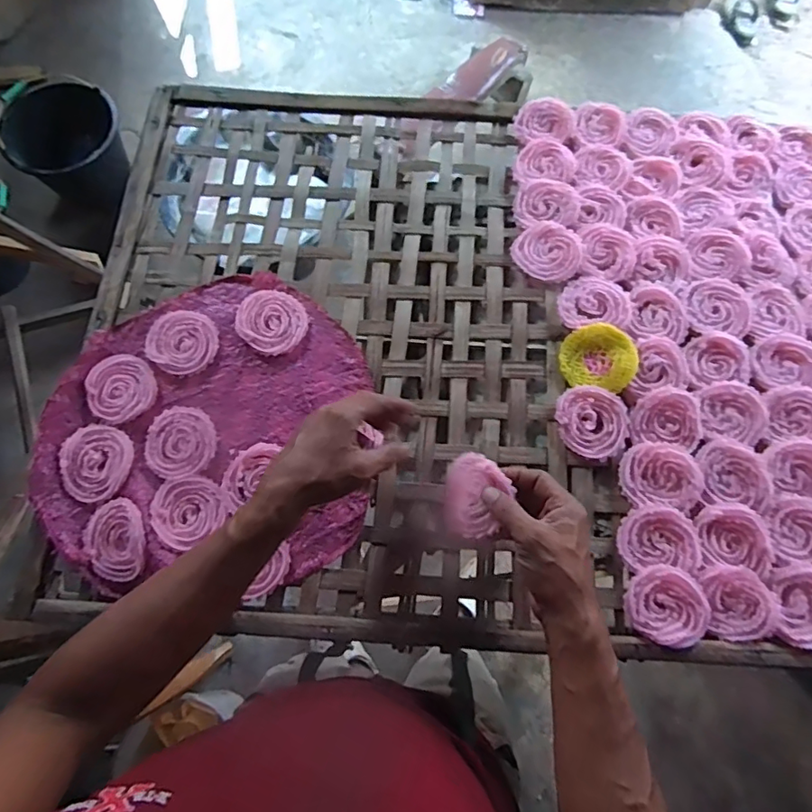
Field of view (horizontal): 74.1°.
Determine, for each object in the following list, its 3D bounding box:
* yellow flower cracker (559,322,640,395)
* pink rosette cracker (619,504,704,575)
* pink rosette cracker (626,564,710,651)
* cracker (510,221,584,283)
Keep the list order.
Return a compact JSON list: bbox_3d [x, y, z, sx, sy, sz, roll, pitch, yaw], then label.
[{"bbox_3d":[0.206,-0.052,0.572,0.076,0.022,0.066,13,72,5],"label":"yellow flower cracker"},{"bbox_3d":[0.248,0.129,0.524,0.073,0.015,0.061,1,72,1],"label":"pink rosette cracker"},{"bbox_3d":[0.246,0.188,0.503,0.067,0.015,0.072,0,72,0],"label":"pink rosette cracker"},{"bbox_3d":[0.164,-0.179,0.623,0.077,0.015,0.070,0,72,0],"label":"cracker"}]

